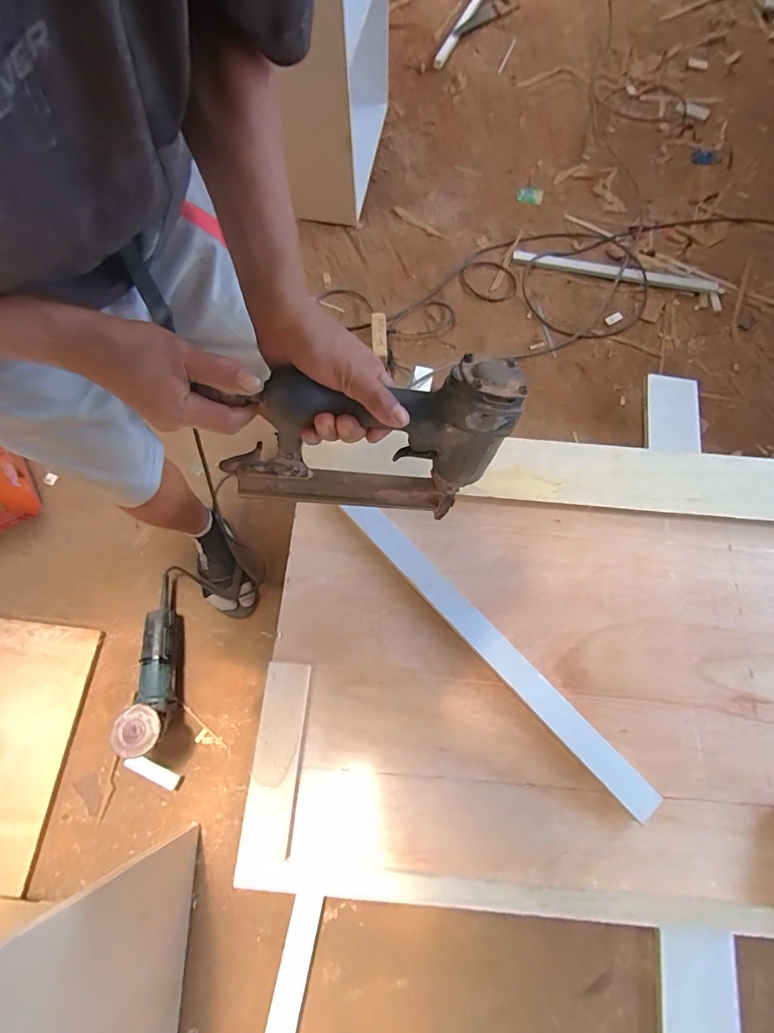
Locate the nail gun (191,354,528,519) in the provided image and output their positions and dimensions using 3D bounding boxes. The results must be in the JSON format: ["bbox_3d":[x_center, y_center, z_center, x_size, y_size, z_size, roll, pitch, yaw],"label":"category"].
[{"bbox_3d":[-0.017,-0.067,0.402,0.242,0.162,0.068,-1,53,1],"label":"nail gun"}]

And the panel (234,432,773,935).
[{"bbox_3d":[0.336,0.177,0.585,0.972,0.037,0.573,4,69,0],"label":"panel"}]

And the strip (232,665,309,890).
[{"bbox_3d":[-0.133,0.299,0.532,0.054,0.020,0.233,3,69,0],"label":"strip"}]

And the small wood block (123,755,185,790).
[{"bbox_3d":[-0.438,0.481,0.846,0.110,0.022,0.028,30,71,-6],"label":"small wood block"}]

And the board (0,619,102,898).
[{"bbox_3d":[-0.755,0.442,0.876,0.256,0.022,0.447,6,69,1],"label":"board"}]

